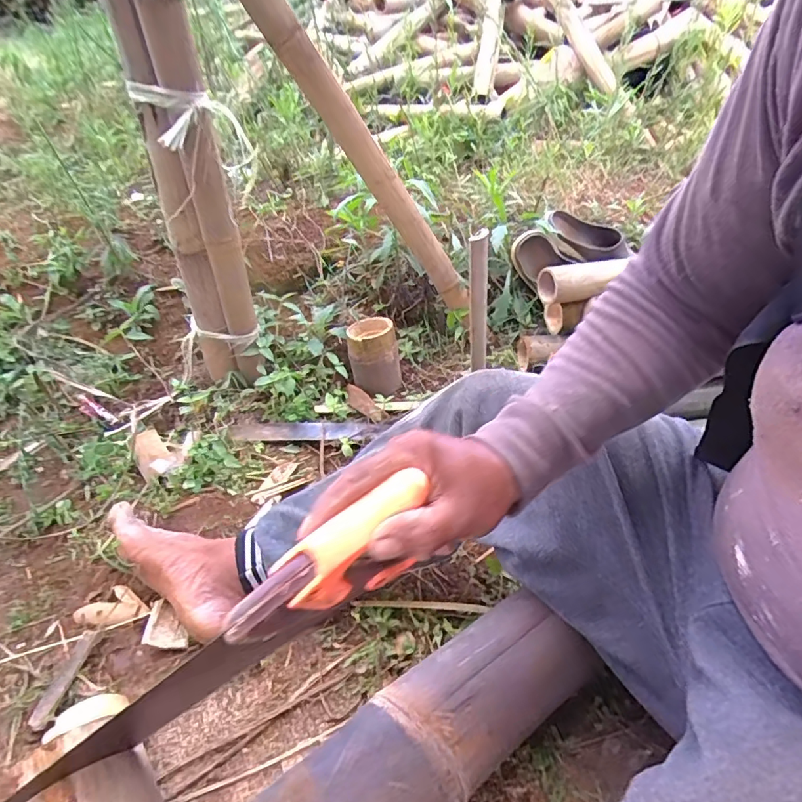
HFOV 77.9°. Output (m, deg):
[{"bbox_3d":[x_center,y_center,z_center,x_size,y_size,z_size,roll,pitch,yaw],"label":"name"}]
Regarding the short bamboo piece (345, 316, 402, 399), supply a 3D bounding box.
[{"bbox_3d":[-0.047,-0.078,0.885,0.087,0.113,0.080,-6,39,-2],"label":"short bamboo piece"}]

